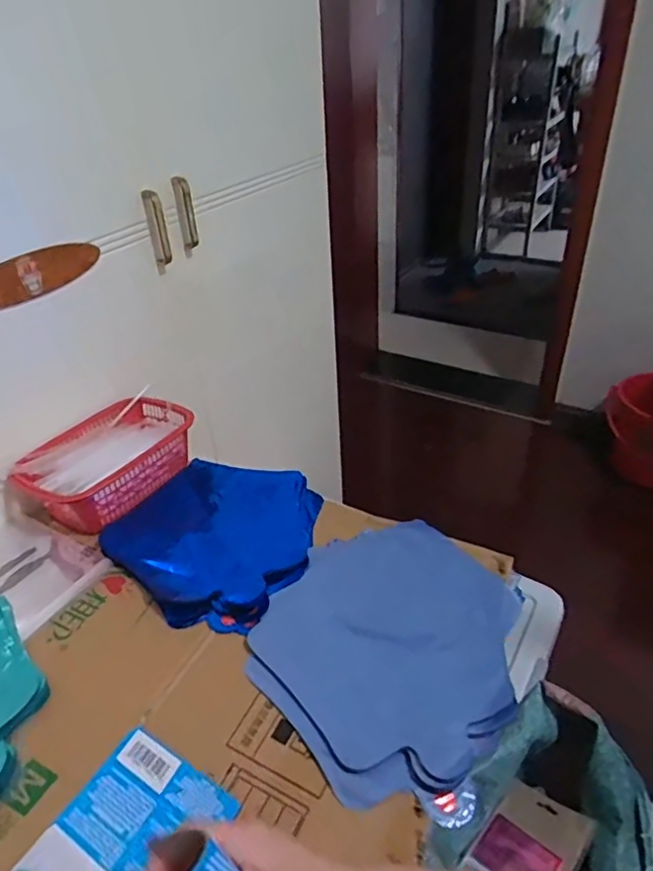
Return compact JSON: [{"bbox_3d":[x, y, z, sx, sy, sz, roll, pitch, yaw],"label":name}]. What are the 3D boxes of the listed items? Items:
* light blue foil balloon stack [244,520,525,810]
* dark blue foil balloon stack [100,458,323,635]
[{"bbox_3d":[0.068,0.191,0.551,0.263,0.009,0.246,-27,42,-29],"label":"light blue foil balloon stack"},{"bbox_3d":[-0.136,0.113,0.683,0.241,0.027,0.247,9,38,16],"label":"dark blue foil balloon stack"}]

